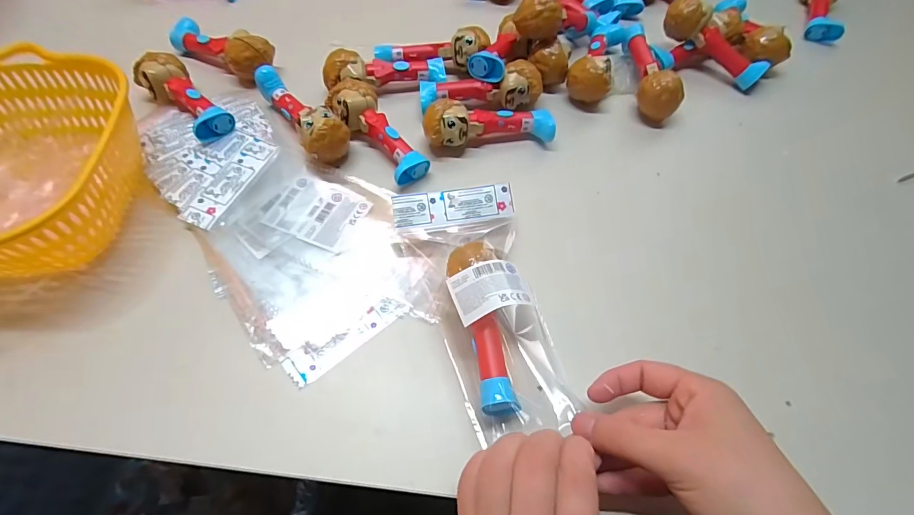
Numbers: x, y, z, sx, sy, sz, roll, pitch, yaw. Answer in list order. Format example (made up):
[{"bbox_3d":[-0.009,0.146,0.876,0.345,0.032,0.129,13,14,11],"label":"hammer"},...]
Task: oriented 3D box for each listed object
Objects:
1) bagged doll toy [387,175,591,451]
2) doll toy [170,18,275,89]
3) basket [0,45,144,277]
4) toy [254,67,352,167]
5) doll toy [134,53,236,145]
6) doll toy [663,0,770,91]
[{"bbox_3d":[0.021,0.028,0.319,0.091,0.052,0.193,-15,58,-9],"label":"bagged doll toy"},{"bbox_3d":[-0.256,-0.228,0.466,0.128,0.043,0.042,24,61,13],"label":"doll toy"},{"bbox_3d":[-0.355,-0.065,0.338,0.198,0.080,0.199,1,59,-1],"label":"basket"},{"bbox_3d":[-0.150,-0.142,0.412,0.038,0.033,0.127,-34,65,-20],"label":"toy"},{"bbox_3d":[-0.266,-0.156,0.416,0.044,0.031,0.111,-39,67,-22],"label":"doll toy"},{"bbox_3d":[0.288,-0.243,0.477,0.124,0.042,0.044,41,67,1],"label":"doll toy"}]

